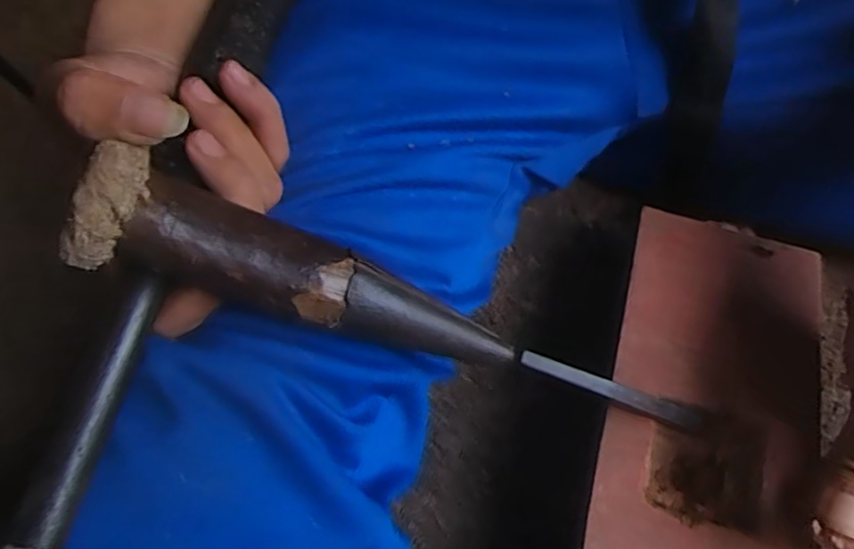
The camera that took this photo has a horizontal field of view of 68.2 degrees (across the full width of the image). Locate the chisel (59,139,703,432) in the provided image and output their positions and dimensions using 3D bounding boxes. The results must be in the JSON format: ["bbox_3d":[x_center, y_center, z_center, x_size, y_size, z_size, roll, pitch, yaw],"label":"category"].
[{"bbox_3d":[-0.001,0.023,0.251,0.256,0.044,0.031,21,60,-21],"label":"chisel"}]

